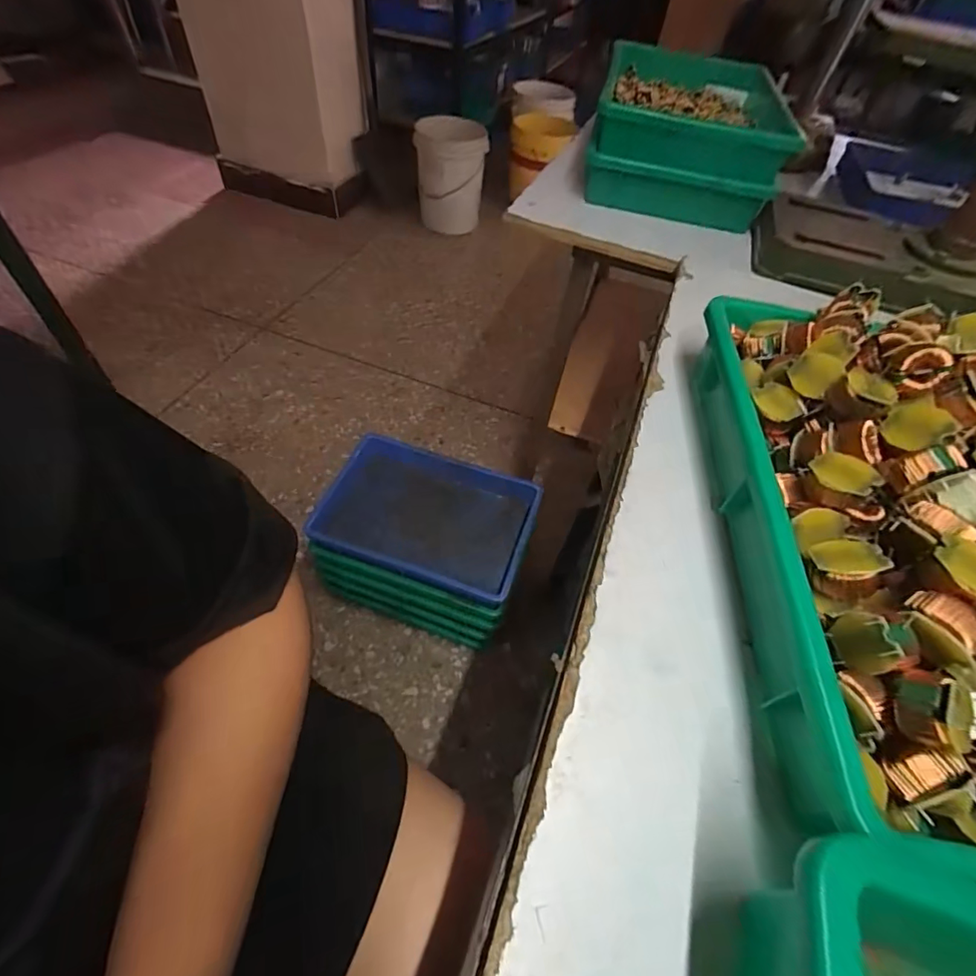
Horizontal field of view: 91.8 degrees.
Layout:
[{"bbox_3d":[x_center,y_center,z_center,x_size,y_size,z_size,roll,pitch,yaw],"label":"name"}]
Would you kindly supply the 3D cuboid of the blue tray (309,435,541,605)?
[{"bbox_3d":[-0.110,0.045,0.867,0.372,0.046,0.244,18,52,7],"label":"blue tray"}]

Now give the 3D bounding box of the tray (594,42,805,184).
[{"bbox_3d":[0.300,-0.561,0.687,0.257,0.060,0.390,15,52,5],"label":"tray"}]

